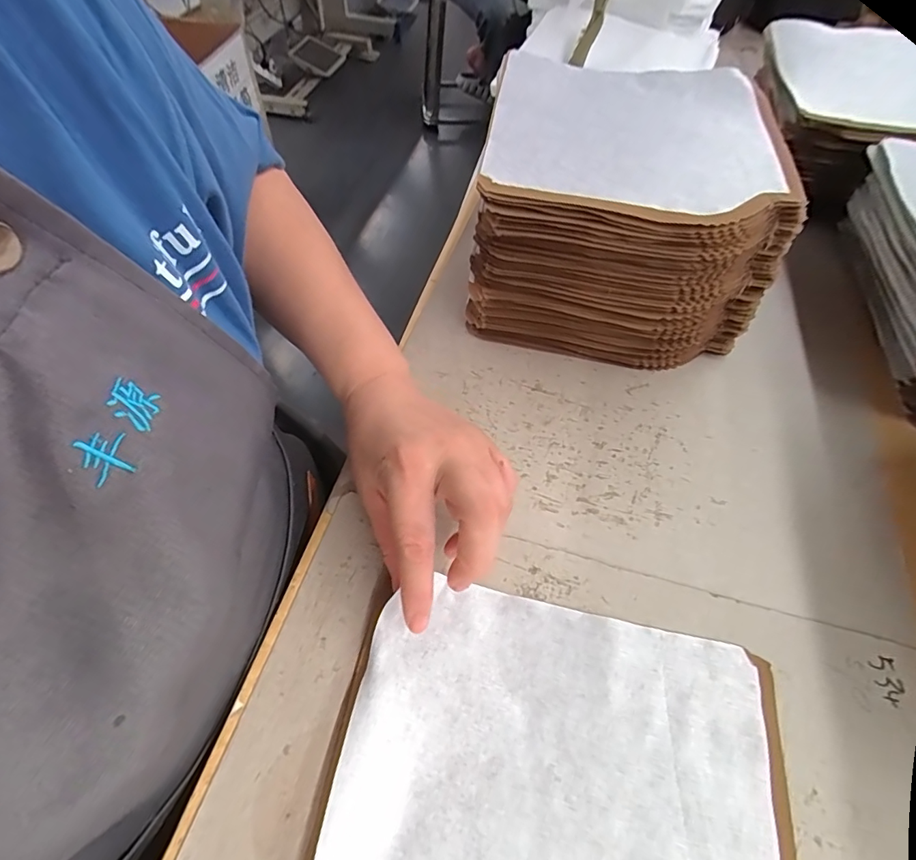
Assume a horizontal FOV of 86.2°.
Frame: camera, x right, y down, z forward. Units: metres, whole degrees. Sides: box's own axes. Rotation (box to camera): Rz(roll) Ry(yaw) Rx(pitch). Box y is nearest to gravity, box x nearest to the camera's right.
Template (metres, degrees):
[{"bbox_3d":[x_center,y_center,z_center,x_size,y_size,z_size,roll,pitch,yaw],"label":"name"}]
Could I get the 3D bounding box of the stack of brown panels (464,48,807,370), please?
[{"bbox_3d":[0.134,-0.193,0.417,0.221,0.126,0.252,10,55,2],"label":"stack of brown panels"}]

